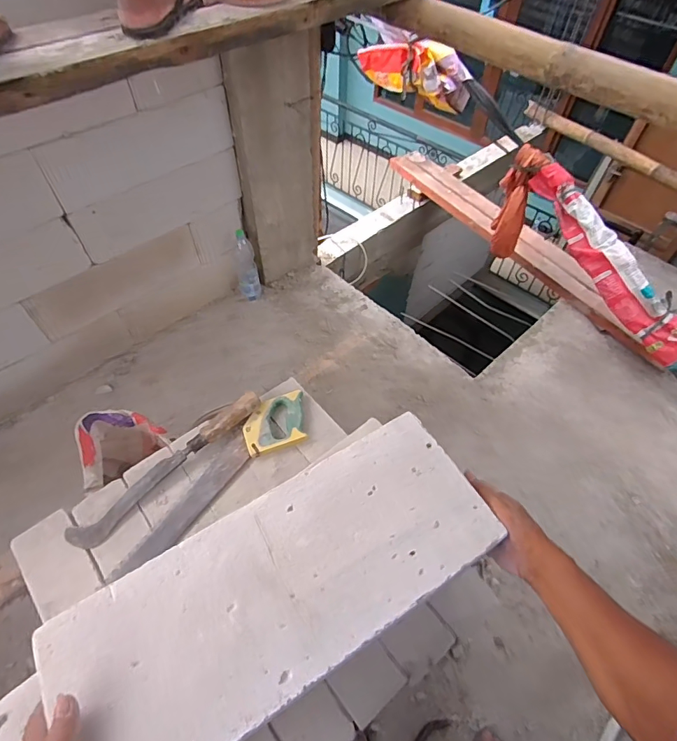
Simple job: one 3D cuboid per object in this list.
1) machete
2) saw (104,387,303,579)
[{"bbox_3d":[-0.321,0.182,0.853,0.416,0.066,0.064,-35,62,-23],"label":"machete"},{"bbox_3d":[-0.233,0.205,0.859,0.475,0.039,0.109,-38,61,-26],"label":"saw"}]

